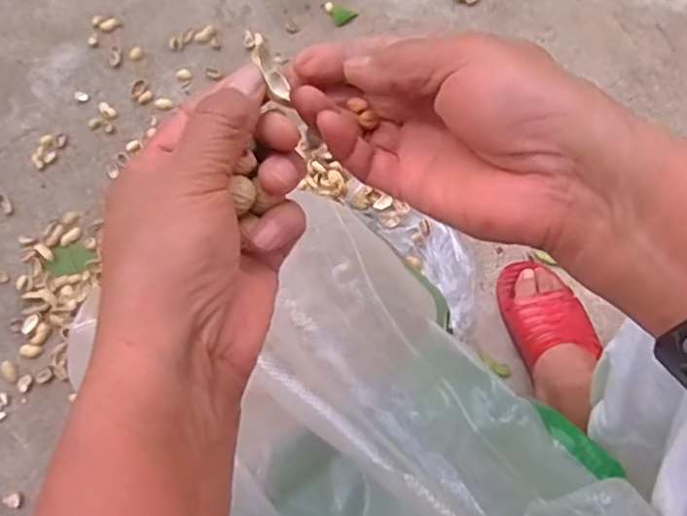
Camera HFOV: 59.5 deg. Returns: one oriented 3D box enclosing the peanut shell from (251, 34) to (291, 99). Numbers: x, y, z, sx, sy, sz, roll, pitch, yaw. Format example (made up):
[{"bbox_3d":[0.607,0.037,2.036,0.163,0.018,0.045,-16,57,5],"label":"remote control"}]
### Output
[{"bbox_3d":[-0.031,-0.080,0.252,0.010,0.010,0.028,-28,99,-9],"label":"peanut shell"}]

